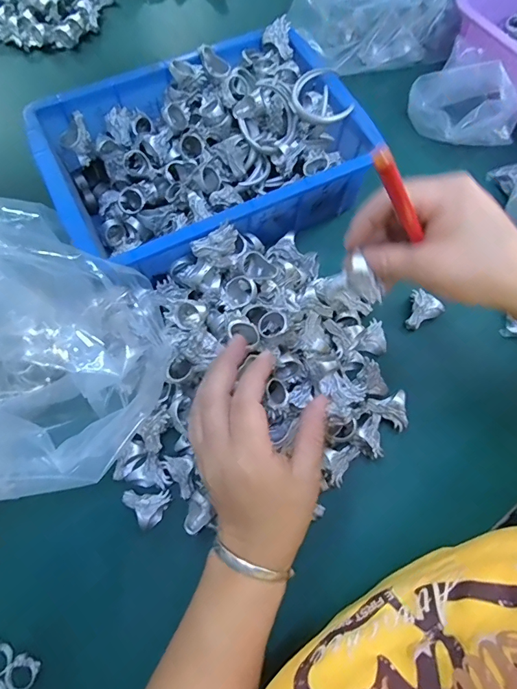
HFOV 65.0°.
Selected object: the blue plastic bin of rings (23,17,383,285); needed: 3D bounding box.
[{"bbox_3d":[-0.052,-0.191,0.425,0.291,0.097,0.206,-23,72,-9],"label":"blue plastic bin of rings"}]

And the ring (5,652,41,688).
[{"bbox_3d":[-0.176,0.245,0.302,0.021,0.006,0.022,3,74,-10],"label":"ring"}]

